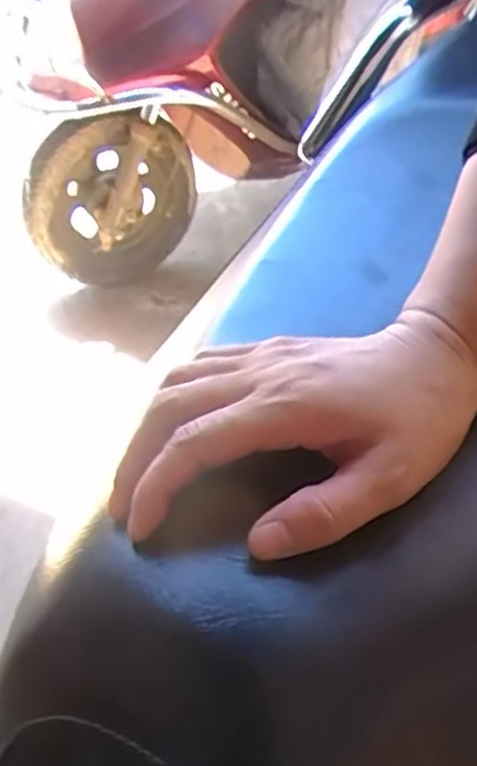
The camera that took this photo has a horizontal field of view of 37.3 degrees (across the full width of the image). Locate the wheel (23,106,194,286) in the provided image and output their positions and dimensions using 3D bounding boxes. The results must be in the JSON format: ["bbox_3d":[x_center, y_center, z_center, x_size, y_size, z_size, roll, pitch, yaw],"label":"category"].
[{"bbox_3d":[-0.266,-0.392,1.540,0.391,0.405,0.132,22,25,-41],"label":"wheel"}]

